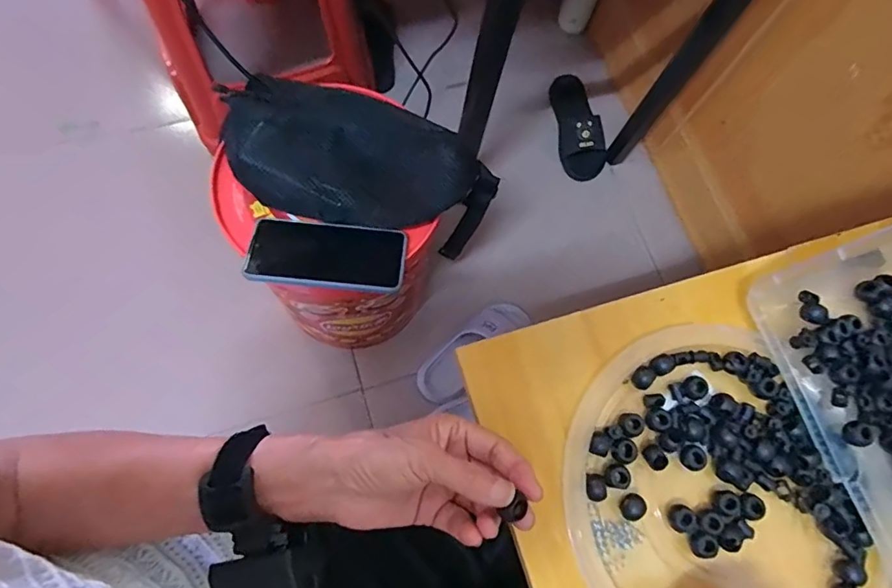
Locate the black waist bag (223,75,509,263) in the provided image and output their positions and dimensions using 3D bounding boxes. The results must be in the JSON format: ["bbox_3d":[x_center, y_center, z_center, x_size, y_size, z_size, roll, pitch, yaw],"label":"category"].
[{"bbox_3d":[-0.102,-0.143,0.561,0.290,0.088,0.127,12,72,-18],"label":"black waist bag"}]

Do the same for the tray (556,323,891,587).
[{"bbox_3d":[0.178,0.143,0.351,0.194,0.026,0.221,-18,74,-7],"label":"tray"}]

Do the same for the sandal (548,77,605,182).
[{"bbox_3d":[0.278,-0.363,1.049,0.091,0.053,0.241,-4,73,-6],"label":"sandal"}]

